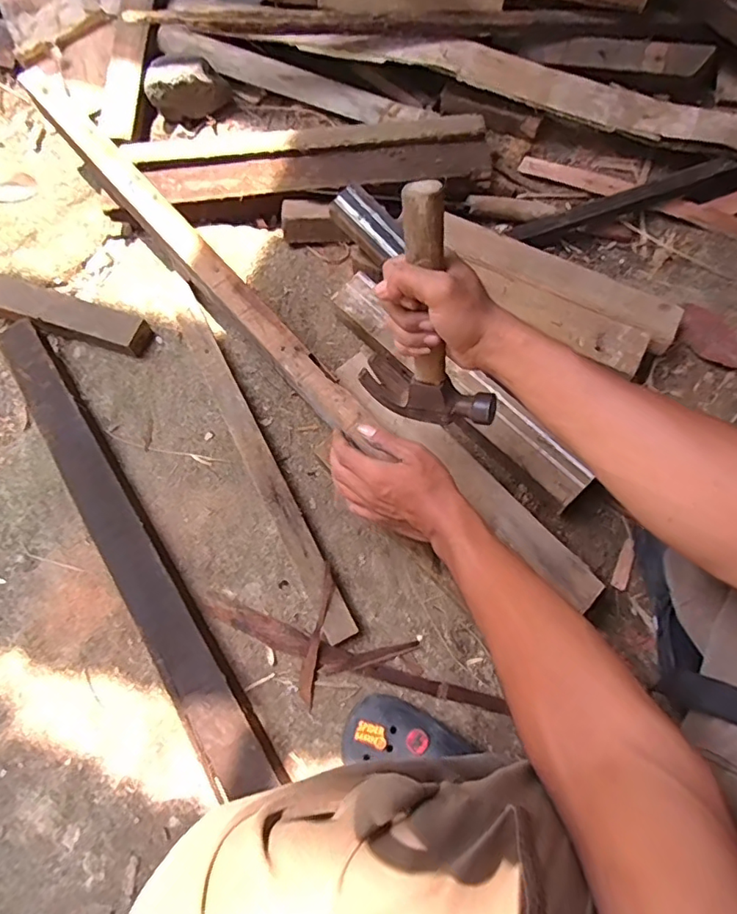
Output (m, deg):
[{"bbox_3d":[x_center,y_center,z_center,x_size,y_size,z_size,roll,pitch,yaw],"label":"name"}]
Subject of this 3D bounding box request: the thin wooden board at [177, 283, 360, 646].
[{"bbox_3d":[-0.136,-0.005,0.652,0.034,0.030,0.482,-28,72,-8],"label":"thin wooden board"}]

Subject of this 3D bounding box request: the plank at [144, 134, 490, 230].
[{"bbox_3d":[-0.067,-0.407,0.786,0.488,0.047,0.082,-7,71,-1],"label":"plank"}]

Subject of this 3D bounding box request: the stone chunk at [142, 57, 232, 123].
[{"bbox_3d":[-0.286,-0.583,0.842,0.125,0.076,0.066,-26,72,-7],"label":"stone chunk"}]

